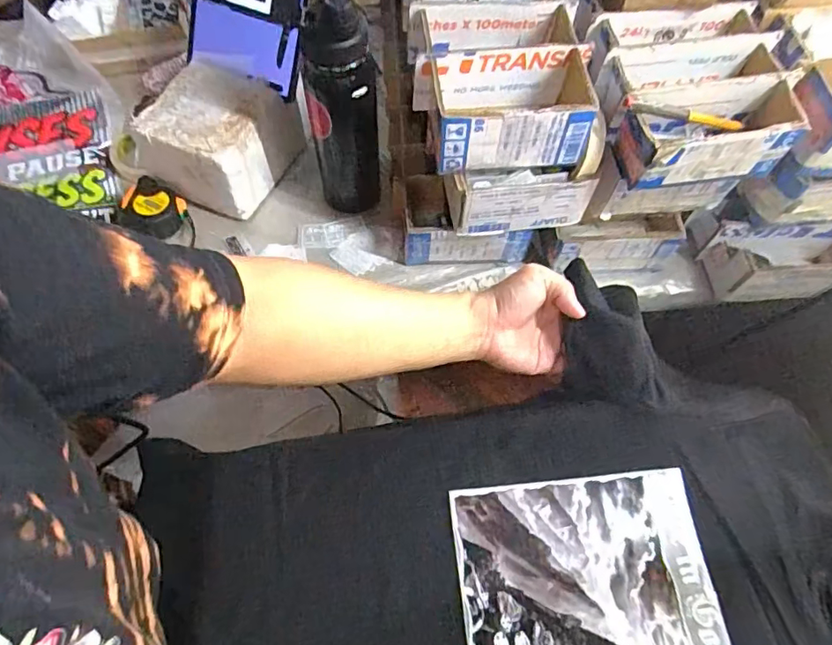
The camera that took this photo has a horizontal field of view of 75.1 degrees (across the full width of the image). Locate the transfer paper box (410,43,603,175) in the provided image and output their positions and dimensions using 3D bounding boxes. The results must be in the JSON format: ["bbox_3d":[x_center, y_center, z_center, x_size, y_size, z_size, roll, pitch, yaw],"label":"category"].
[{"bbox_3d":[0.094,-0.219,0.562,0.167,0.075,0.098,-5,64,-6],"label":"transfer paper box"}]

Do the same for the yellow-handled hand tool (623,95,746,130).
[{"bbox_3d":[0.273,-0.210,0.550,0.174,0.015,0.017,-4,61,-30],"label":"yellow-handled hand tool"}]

